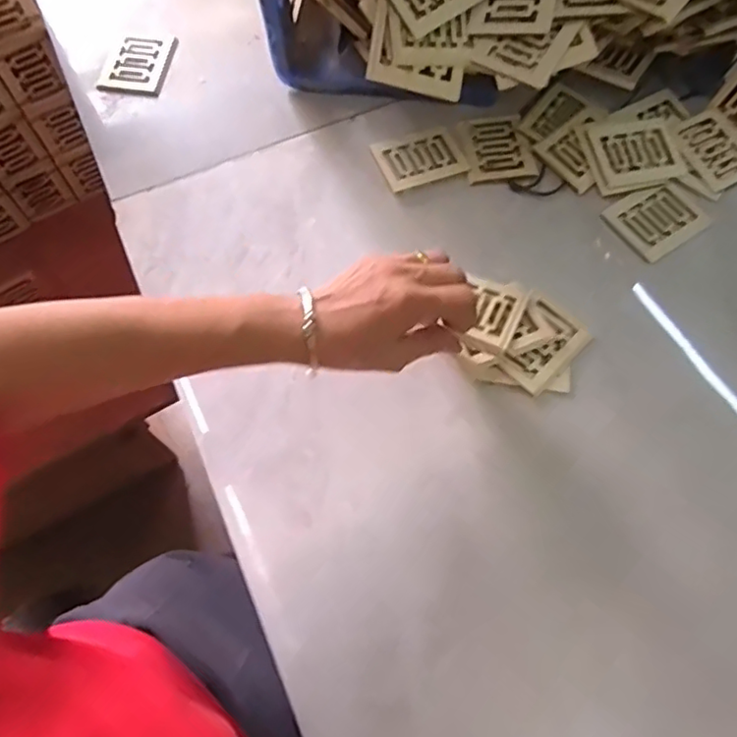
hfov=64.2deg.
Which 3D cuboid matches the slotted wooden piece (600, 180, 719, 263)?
[{"bbox_3d":[0.270,-0.141,0.548,0.084,0.008,0.065,-32,70,-14],"label":"slotted wooden piece"}]

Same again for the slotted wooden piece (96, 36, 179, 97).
[{"bbox_3d":[-0.240,-0.320,0.617,0.063,0.010,0.075,10,66,4],"label":"slotted wooden piece"}]

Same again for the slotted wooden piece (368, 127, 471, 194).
[{"bbox_3d":[0.049,-0.203,0.571,0.079,0.008,0.063,-19,68,-9],"label":"slotted wooden piece"}]

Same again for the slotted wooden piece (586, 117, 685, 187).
[{"bbox_3d":[0.255,-0.209,0.563,0.082,0.010,0.074,-12,67,-6],"label":"slotted wooden piece"}]

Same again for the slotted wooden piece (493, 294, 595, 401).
[{"bbox_3d":[0.142,-0.022,0.490,0.059,0.010,0.079,44,73,2],"label":"slotted wooden piece"}]

